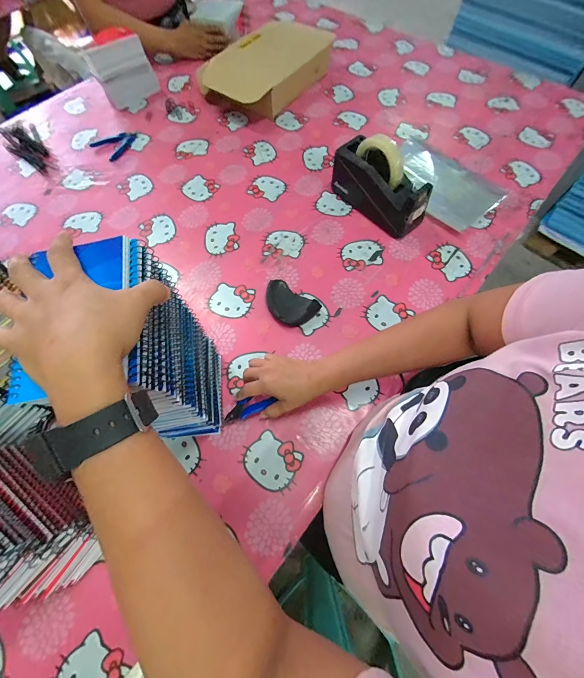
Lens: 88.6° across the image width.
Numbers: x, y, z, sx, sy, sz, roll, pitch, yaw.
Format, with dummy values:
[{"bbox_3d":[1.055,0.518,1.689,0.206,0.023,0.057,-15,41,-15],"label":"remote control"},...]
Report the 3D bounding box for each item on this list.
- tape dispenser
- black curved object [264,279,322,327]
[{"bbox_3d":[0.178,-0.313,0.597,0.077,0.127,0.203,-36,70,-13],"label":"tape dispenser"},{"bbox_3d":[-0.007,-0.062,0.546,0.100,0.026,0.066,34,71,16],"label":"black curved object"}]

